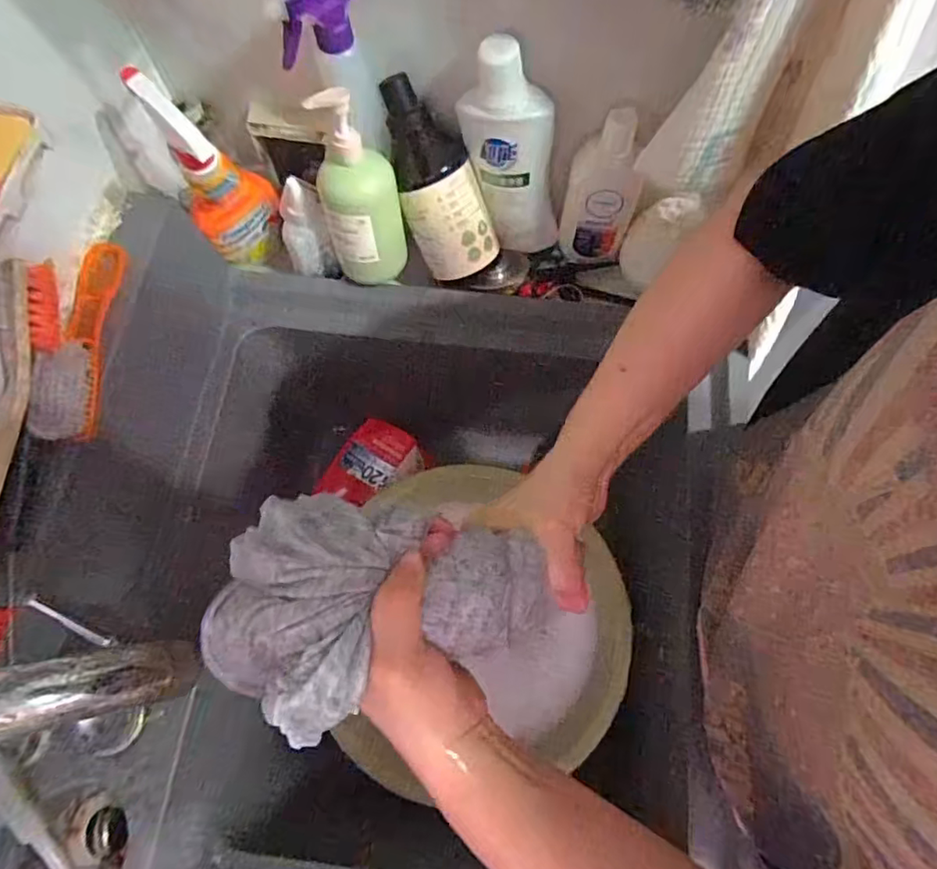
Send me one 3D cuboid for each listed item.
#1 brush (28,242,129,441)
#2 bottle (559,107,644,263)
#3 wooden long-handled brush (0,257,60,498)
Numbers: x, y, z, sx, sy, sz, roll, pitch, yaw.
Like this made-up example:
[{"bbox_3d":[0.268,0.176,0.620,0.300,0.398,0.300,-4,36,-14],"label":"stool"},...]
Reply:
[{"bbox_3d":[-0.327,-0.088,0.480,0.033,0.041,0.192,-3,70,-1],"label":"brush"},{"bbox_3d":[0.142,-0.255,0.602,0.072,0.167,0.039,9,70,3],"label":"bottle"},{"bbox_3d":[-0.359,-0.014,0.437,0.031,0.033,0.240,11,88,4],"label":"wooden long-handled brush"}]

